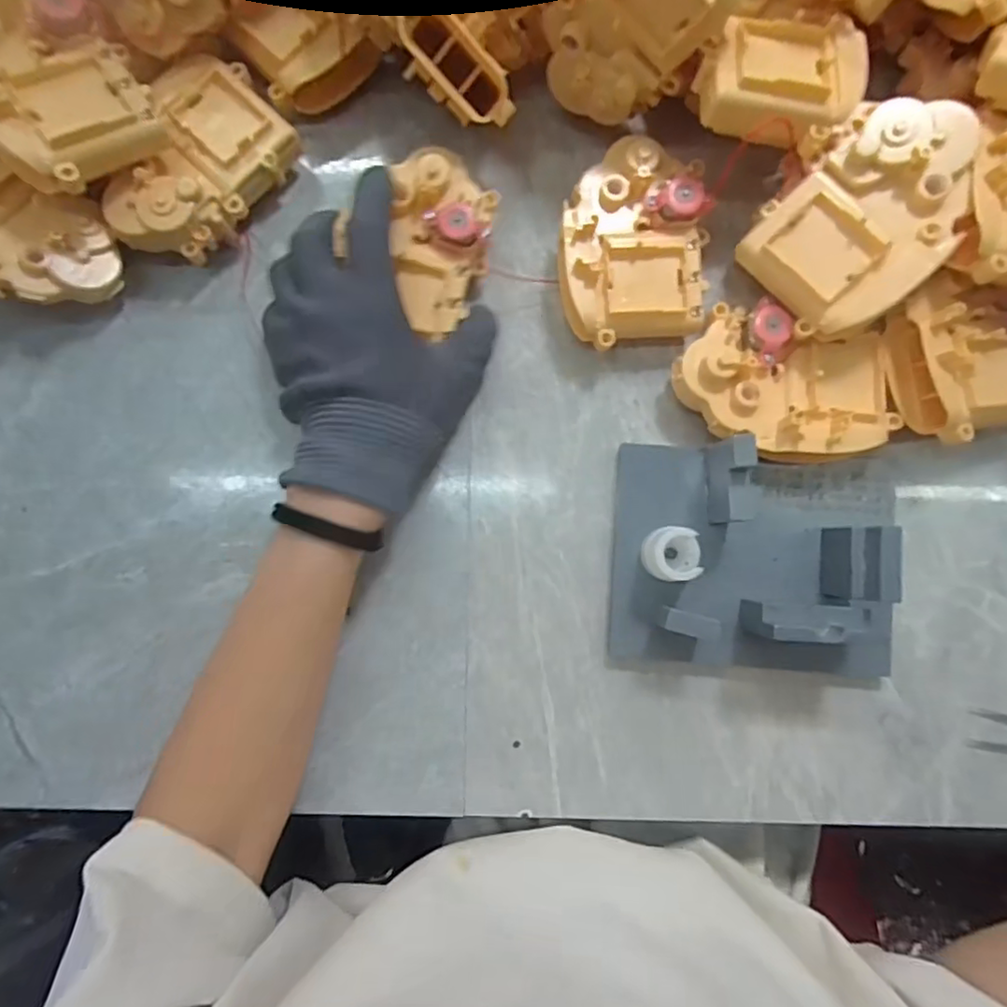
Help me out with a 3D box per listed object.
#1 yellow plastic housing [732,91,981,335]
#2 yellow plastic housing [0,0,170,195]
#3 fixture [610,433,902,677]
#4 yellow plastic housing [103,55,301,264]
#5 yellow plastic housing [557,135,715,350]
[{"bbox_3d":[0.164,-0.127,0.278,0.099,0.030,0.073,-37,82,12],"label":"yellow plastic housing"},{"bbox_3d":[-0.214,-0.194,0.284,0.091,0.022,0.074,45,69,-7],"label":"yellow plastic housing"},{"bbox_3d":[0.125,0.026,0.295,0.136,0.048,0.107,4,85,2],"label":"fixture"},{"bbox_3d":[-0.157,-0.173,0.323,0.064,0.040,0.103,41,87,4],"label":"yellow plastic housing"},{"bbox_3d":[0.065,-0.128,0.314,0.071,0.037,0.096,5,85,2],"label":"yellow plastic housing"}]

